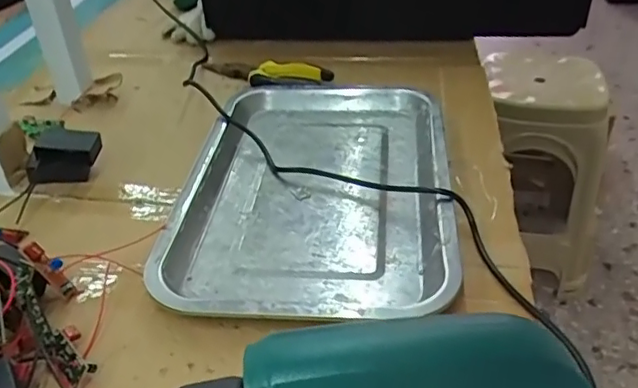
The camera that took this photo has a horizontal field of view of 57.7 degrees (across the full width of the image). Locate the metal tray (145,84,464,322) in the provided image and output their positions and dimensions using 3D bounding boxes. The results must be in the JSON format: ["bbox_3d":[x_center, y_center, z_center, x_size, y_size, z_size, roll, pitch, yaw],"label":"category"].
[{"bbox_3d":[-0.002,-0.011,0.478,0.207,0.022,0.303,1,37,6],"label":"metal tray"}]

